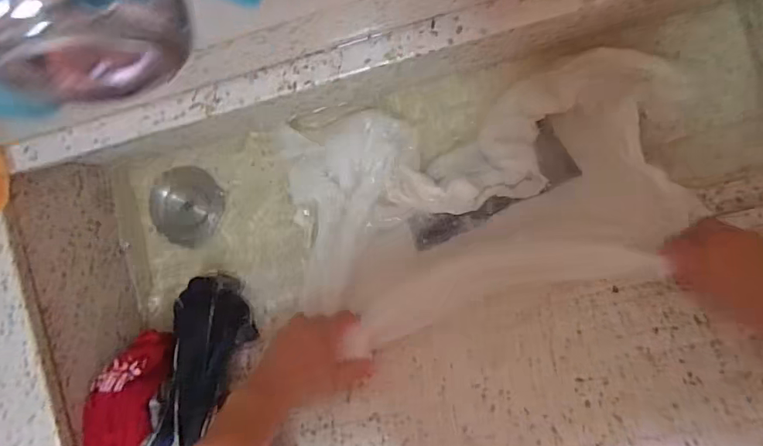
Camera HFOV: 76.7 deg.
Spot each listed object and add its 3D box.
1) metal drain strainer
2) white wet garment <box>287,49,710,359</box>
[{"bbox_3d":[-0.262,-0.023,0.645,0.097,0.016,0.099,1,94,8],"label":"metal drain strainer"},{"bbox_3d":[0.113,-0.033,0.538,0.438,0.088,0.248,-13,92,9],"label":"white wet garment"}]

